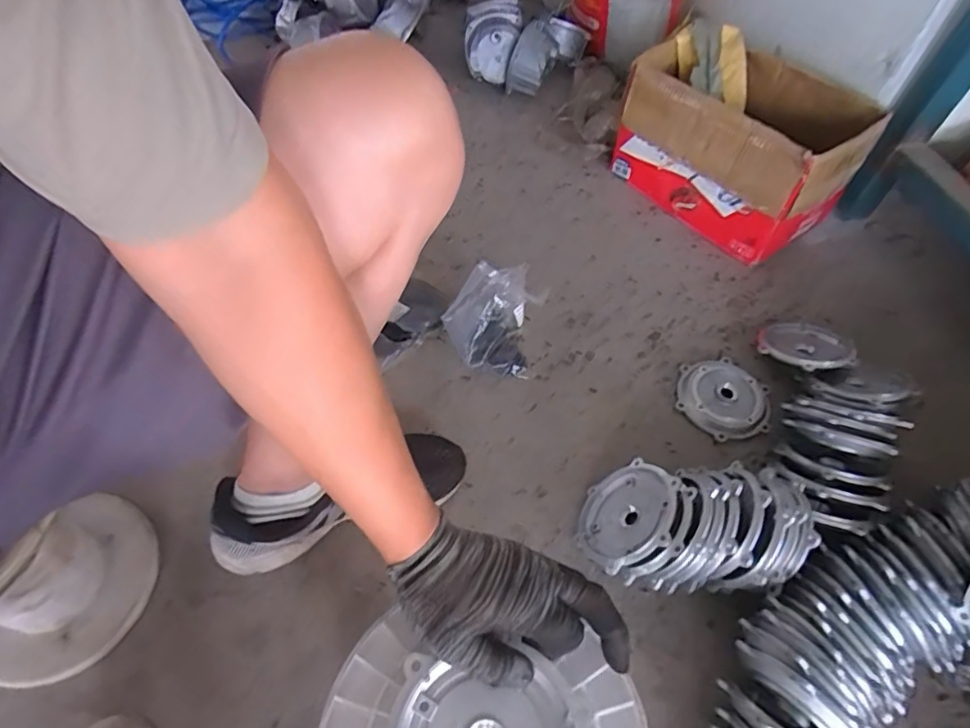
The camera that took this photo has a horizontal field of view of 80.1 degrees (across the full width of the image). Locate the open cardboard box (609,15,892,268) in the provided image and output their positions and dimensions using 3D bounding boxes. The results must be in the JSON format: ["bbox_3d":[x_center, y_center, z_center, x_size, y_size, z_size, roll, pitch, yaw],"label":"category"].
[{"bbox_3d":[0.431,-0.389,1.013,0.233,0.210,0.387,-34,63,-24],"label":"open cardboard box"}]

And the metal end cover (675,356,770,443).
[{"bbox_3d":[0.336,0.046,0.810,0.122,0.021,0.131,17,55,8],"label":"metal end cover"}]

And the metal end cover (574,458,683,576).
[{"bbox_3d":[0.162,0.172,0.665,0.016,0.120,0.128,42,49,-29],"label":"metal end cover"}]

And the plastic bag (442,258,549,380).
[{"bbox_3d":[0.014,-0.060,0.793,0.119,0.134,0.111,8,55,2],"label":"plastic bag"}]

